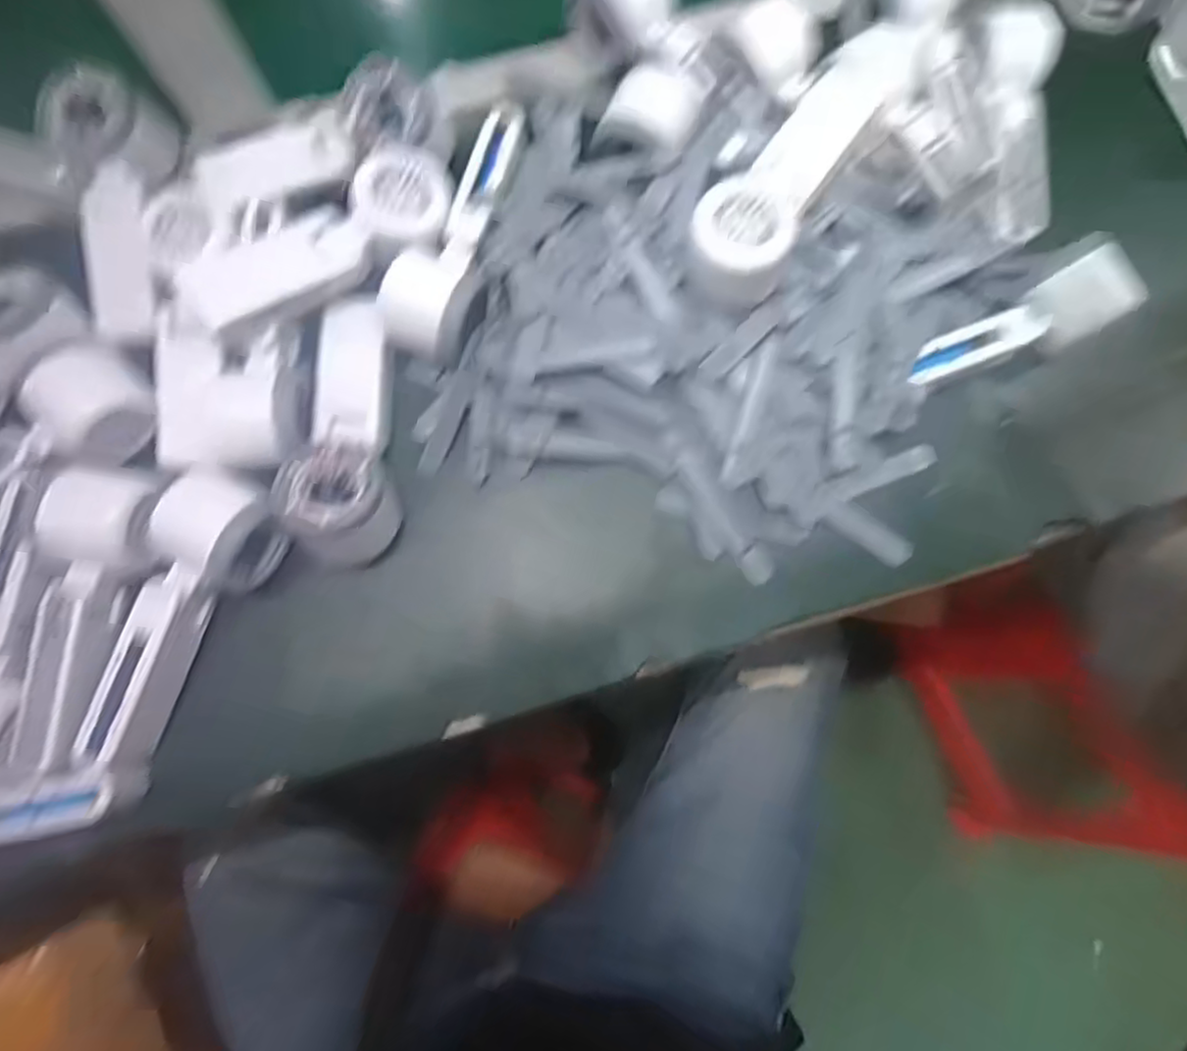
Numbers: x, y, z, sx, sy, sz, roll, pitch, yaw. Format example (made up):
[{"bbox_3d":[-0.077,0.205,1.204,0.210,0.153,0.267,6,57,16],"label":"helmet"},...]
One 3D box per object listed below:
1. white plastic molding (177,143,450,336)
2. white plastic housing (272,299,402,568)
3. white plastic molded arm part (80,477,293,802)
[{"bbox_3d":[-0.164,-0.172,0.419,0.165,0.032,0.055,-33,80,-6],"label":"white plastic molding"},{"bbox_3d":[-0.153,-0.057,0.417,0.062,0.057,0.167,-6,79,0],"label":"white plastic housing"},{"bbox_3d":[-0.238,0.054,0.392,0.055,0.049,0.171,24,80,5],"label":"white plastic molded arm part"}]

